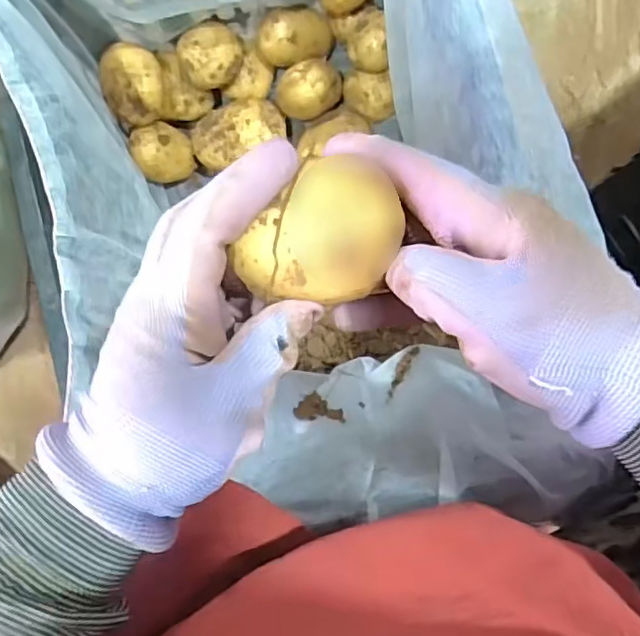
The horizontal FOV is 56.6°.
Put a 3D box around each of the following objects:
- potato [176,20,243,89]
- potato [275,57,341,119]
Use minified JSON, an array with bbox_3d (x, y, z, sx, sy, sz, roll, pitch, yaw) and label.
[{"bbox_3d":[-0.108,-0.262,0.595,0.062,0.042,0.046,-27,85,3],"label":"potato"},{"bbox_3d":[-0.011,-0.227,0.599,0.066,0.040,0.048,-12,86,4],"label":"potato"}]

